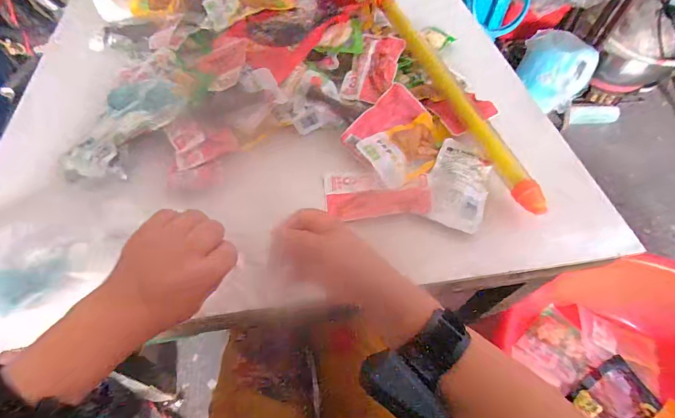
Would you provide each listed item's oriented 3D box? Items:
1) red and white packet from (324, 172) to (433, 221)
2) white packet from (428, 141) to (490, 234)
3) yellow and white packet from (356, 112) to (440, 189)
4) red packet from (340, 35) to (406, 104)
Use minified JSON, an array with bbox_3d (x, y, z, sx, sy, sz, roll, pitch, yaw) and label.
[{"bbox_3d":[0.054,-0.019,0.457,0.135,0.015,0.061,-5,57,-8],"label":"red and white packet"},{"bbox_3d":[0.159,-0.034,0.466,0.073,0.022,0.132,20,57,10],"label":"white packet"},{"bbox_3d":[0.099,-0.083,0.489,0.124,0.017,0.079,-26,61,-20],"label":"yellow and white packet"},{"bbox_3d":[0.056,-0.220,0.554,0.072,0.010,0.134,13,71,19],"label":"red packet"}]

